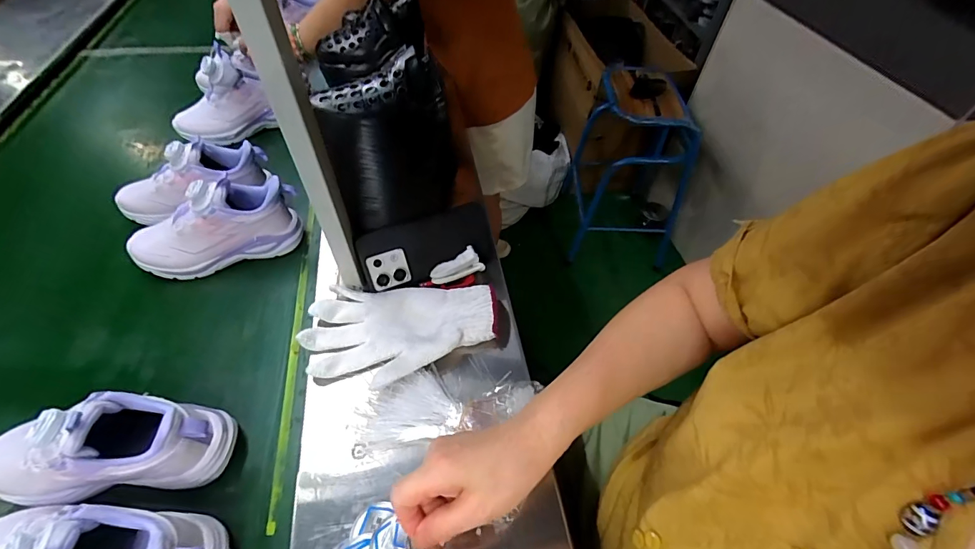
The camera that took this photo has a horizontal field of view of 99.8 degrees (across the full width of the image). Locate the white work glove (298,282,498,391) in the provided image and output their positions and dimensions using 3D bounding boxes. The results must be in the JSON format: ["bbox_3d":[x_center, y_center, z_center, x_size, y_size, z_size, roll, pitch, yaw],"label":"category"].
[{"bbox_3d":[-0.099,0.063,0.458,0.208,0.019,0.124,-1,54,3],"label":"white work glove"}]

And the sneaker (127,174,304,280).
[{"bbox_3d":[-0.356,-0.065,0.534,0.208,0.101,0.064,-20,52,-15],"label":"sneaker"}]

